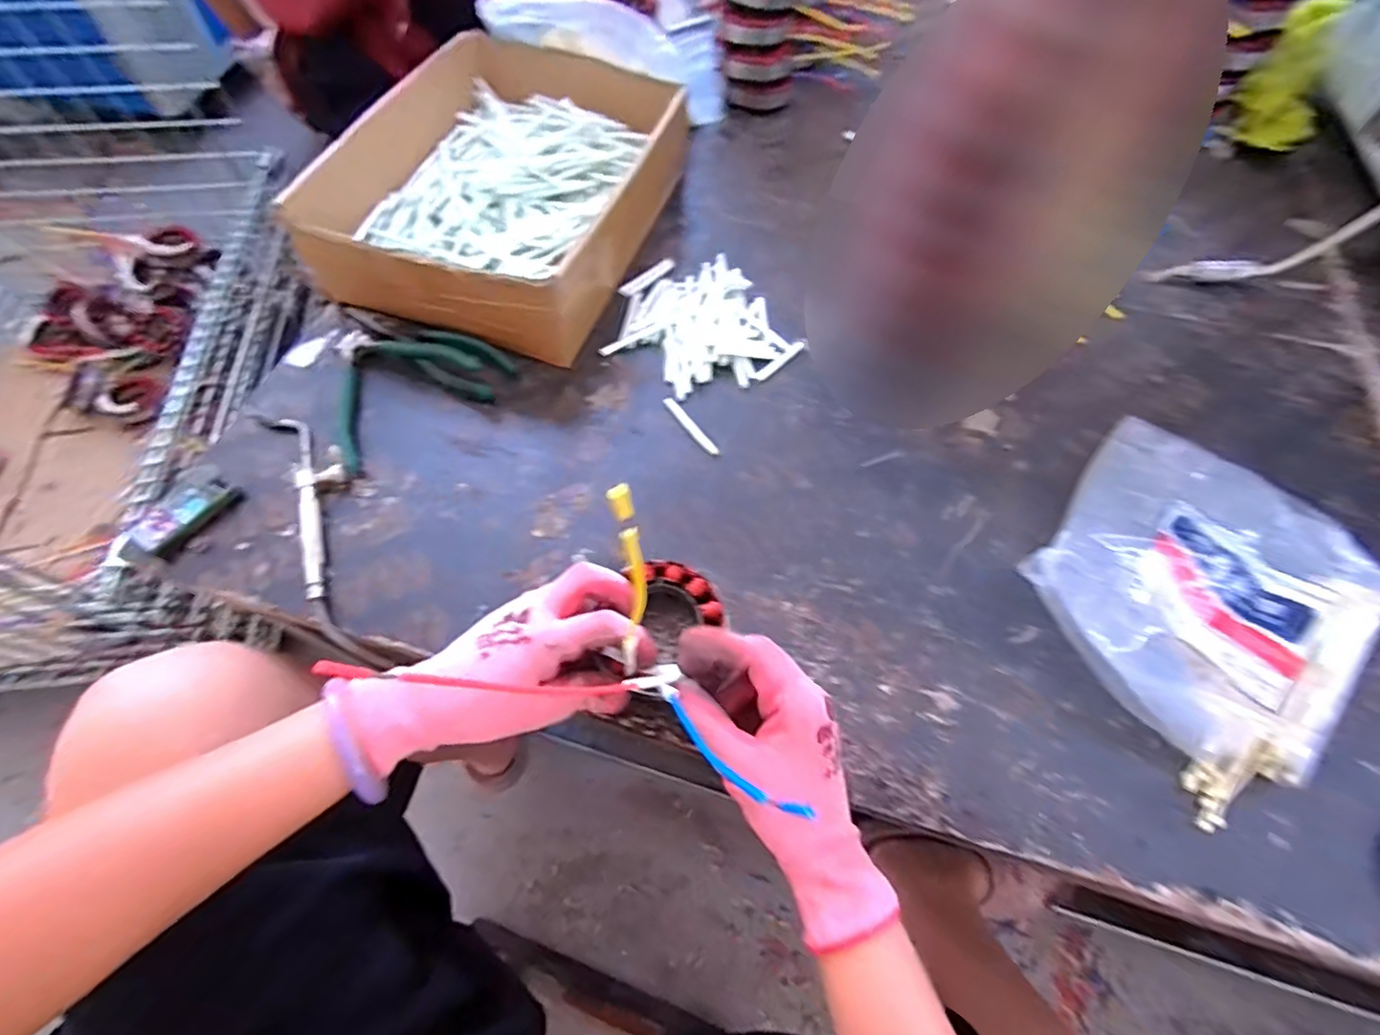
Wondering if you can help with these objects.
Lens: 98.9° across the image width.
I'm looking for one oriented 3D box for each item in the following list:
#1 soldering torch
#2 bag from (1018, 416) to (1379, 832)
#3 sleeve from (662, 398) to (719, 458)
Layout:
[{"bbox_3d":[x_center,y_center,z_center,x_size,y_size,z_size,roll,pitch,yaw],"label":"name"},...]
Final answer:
[{"bbox_3d":[-0.269,-0.008,0.428,0.042,0.014,0.191,-24,65,-14],"label":"soldering torch"},{"bbox_3d":[0.358,0.041,0.402,0.251,0.047,0.201,-37,69,-19],"label":"bag"},{"bbox_3d":[0.001,-0.075,0.485,0.010,0.004,0.066,-34,68,-18],"label":"sleeve"}]

